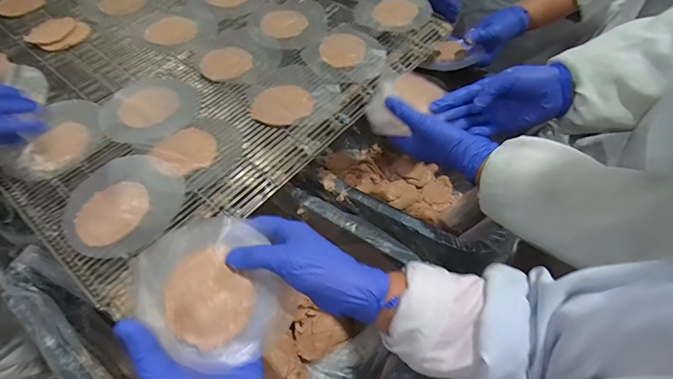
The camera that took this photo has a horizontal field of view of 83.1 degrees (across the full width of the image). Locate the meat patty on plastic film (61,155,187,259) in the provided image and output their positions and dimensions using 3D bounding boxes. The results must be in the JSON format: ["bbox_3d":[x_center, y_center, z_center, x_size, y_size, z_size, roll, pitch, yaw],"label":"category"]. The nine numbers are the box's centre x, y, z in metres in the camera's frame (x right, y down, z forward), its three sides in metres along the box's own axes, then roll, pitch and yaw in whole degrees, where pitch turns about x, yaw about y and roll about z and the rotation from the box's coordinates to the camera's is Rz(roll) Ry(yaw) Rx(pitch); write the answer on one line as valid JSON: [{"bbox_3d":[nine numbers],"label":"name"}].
[{"bbox_3d":[-0.231,0.014,0.413,0.127,0.012,0.118,-3,53,3],"label":"meat patty on plastic film"}]

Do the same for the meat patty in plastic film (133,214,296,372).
[{"bbox_3d":[-0.106,0.086,0.324,0.107,0.022,0.126,-28,76,-21],"label":"meat patty in plastic film"}]

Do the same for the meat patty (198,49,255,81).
[{"bbox_3d":[-0.158,-0.181,0.543,0.072,0.006,0.061,-12,53,-4],"label":"meat patty"}]

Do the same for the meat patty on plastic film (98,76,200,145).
[{"bbox_3d":[-0.241,-0.105,0.490,0.118,0.010,0.115,-3,53,3],"label":"meat patty on plastic film"}]

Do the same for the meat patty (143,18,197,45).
[{"bbox_3d":[-0.259,-0.248,0.595,0.079,0.012,0.055,10,55,13],"label":"meat patty"}]

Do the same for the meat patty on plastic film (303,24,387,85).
[{"bbox_3d":[0.014,-0.196,0.553,0.110,0.021,0.118,-3,53,3],"label":"meat patty on plastic film"}]

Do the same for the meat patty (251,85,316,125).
[{"bbox_3d":[-0.072,-0.111,0.499,0.076,0.009,0.067,-35,58,-19],"label":"meat patty"}]

